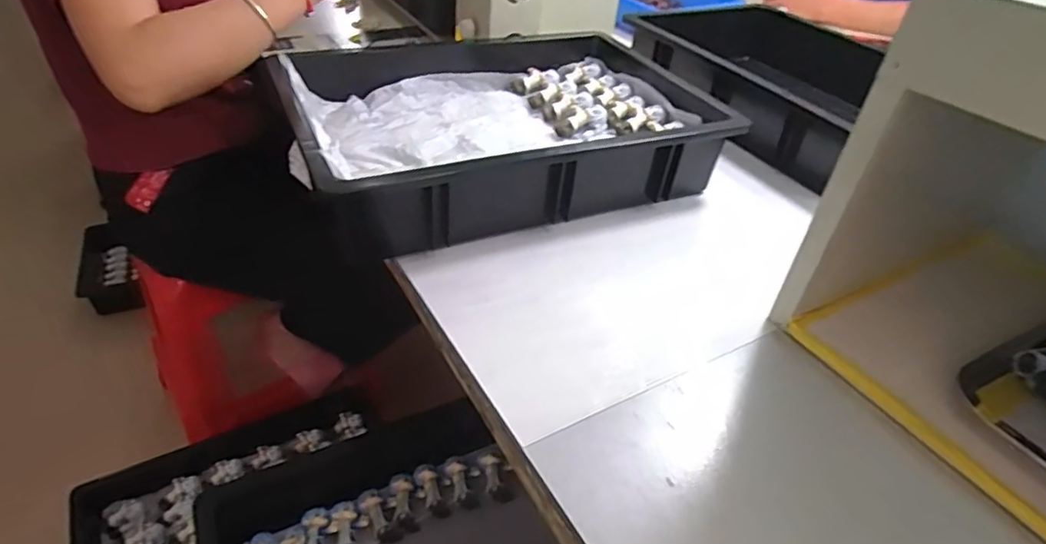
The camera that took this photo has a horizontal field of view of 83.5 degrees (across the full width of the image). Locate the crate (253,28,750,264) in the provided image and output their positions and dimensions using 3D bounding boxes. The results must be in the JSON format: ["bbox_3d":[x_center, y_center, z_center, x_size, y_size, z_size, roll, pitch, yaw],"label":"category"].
[{"bbox_3d":[-0.026,-0.169,0.673,0.454,0.094,0.325,-14,43,-23],"label":"crate"}]

